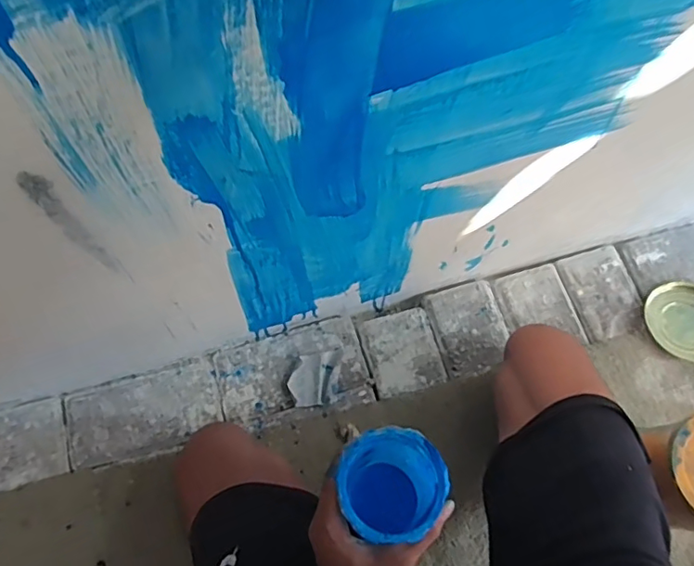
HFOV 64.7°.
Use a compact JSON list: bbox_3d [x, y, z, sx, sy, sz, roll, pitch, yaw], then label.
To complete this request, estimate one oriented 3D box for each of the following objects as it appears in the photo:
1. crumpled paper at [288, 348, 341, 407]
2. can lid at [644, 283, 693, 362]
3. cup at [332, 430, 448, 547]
[{"bbox_3d":[-0.048,0.132,0.779,0.057,0.011,0.086,14,66,6],"label":"crumpled paper"},{"bbox_3d":[0.511,0.057,0.814,0.129,0.017,0.111,22,67,10],"label":"can lid"},{"bbox_3d":[0.037,0.184,0.504,0.091,0.089,0.087,0,65,0],"label":"cup"}]

